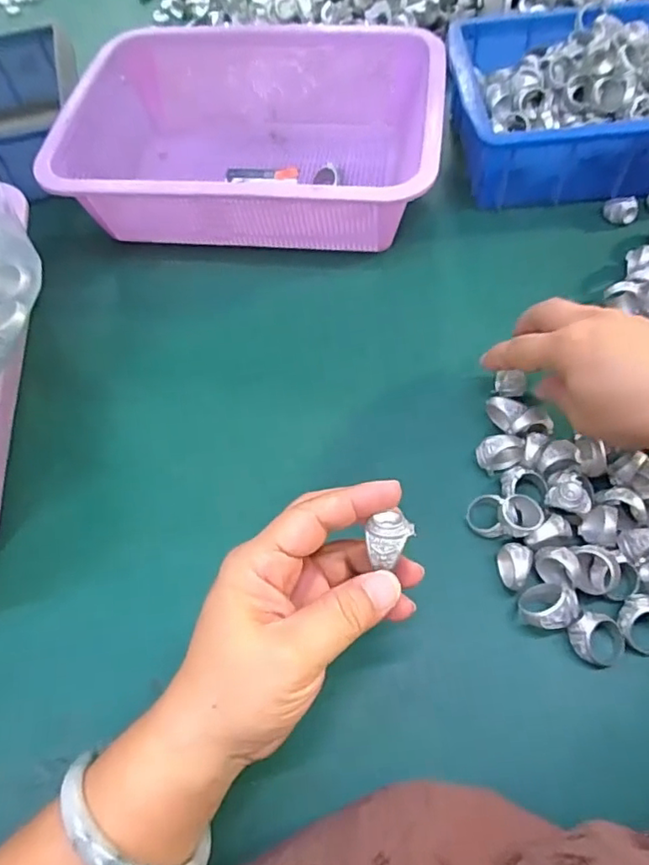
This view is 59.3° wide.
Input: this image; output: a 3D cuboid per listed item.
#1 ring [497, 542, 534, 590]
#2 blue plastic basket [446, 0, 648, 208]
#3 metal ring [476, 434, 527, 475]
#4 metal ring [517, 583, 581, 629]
[{"bbox_3d":[0.108,0.077,0.322,0.015,0.021,0.025,2,61,3],"label":"ring"},{"bbox_3d":[0.232,-0.284,0.489,0.243,0.085,0.180,-1,61,2],"label":"blue plastic basket"},{"bbox_3d":[0.110,0.014,0.357,0.028,0.022,0.017,-9,61,-3],"label":"metal ring"},{"bbox_3d":[0.120,0.097,0.310,0.029,0.026,0.022,-4,61,0],"label":"metal ring"}]

